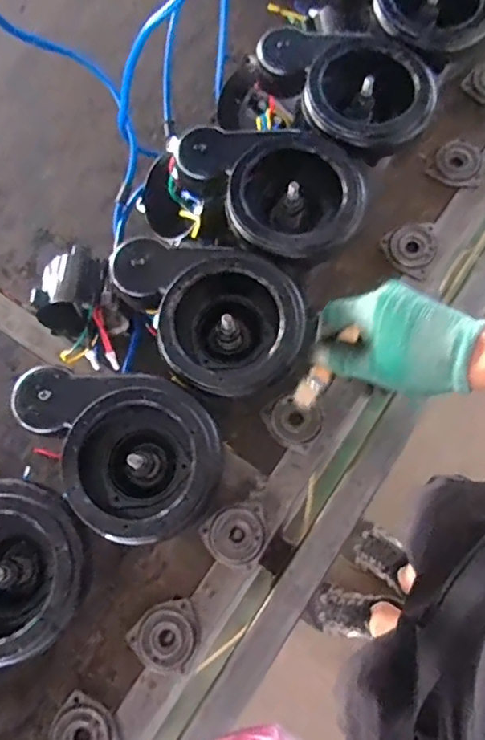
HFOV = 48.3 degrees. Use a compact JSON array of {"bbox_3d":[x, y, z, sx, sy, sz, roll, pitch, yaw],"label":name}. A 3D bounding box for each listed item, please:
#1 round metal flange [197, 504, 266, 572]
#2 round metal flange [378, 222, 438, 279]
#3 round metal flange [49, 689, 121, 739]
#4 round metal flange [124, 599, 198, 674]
[{"bbox_3d":[-0.007,0.169,0.561,0.063,0.018,0.063,-1,74,2],"label":"round metal flange"},{"bbox_3d":[0.199,-0.148,0.639,0.062,0.015,0.067,-1,74,2],"label":"round metal flange"},{"bbox_3d":[-0.152,0.346,0.508,0.063,0.024,0.063,-1,74,2],"label":"round metal flange"},{"bbox_3d":[-0.074,0.260,0.534,0.063,0.015,0.066,-1,74,2],"label":"round metal flange"}]

